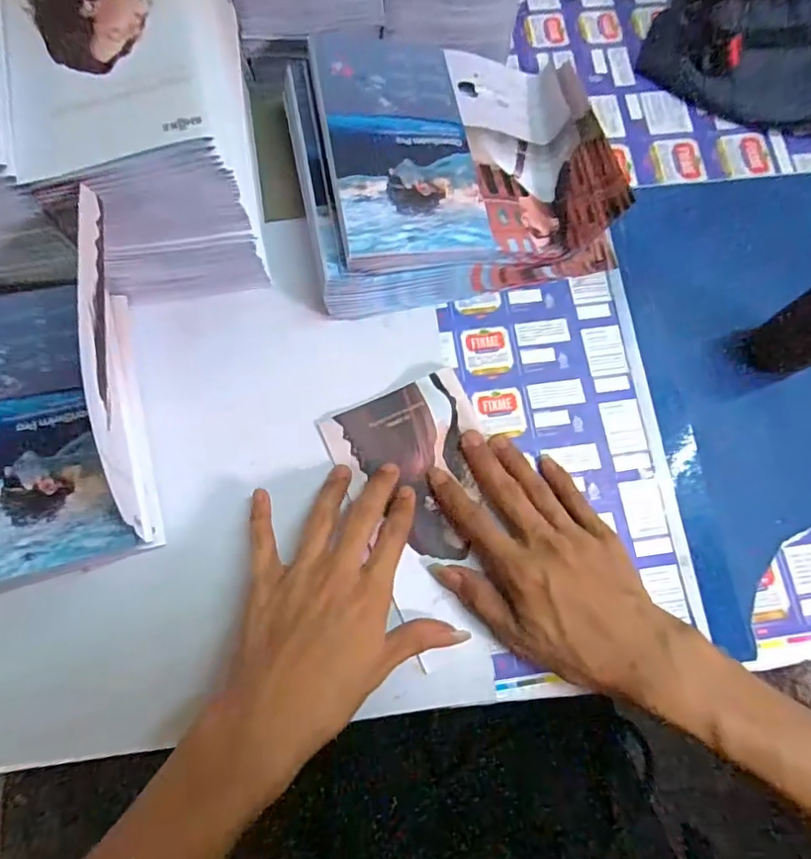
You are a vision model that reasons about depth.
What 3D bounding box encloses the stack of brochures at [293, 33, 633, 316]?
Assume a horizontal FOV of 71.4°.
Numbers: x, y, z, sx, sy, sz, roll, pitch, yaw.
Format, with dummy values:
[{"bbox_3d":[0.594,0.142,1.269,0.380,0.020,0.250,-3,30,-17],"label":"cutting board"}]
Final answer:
[{"bbox_3d":[0.037,-0.202,0.415,0.231,0.067,0.199,-14,75,-6],"label":"stack of brochures"}]

